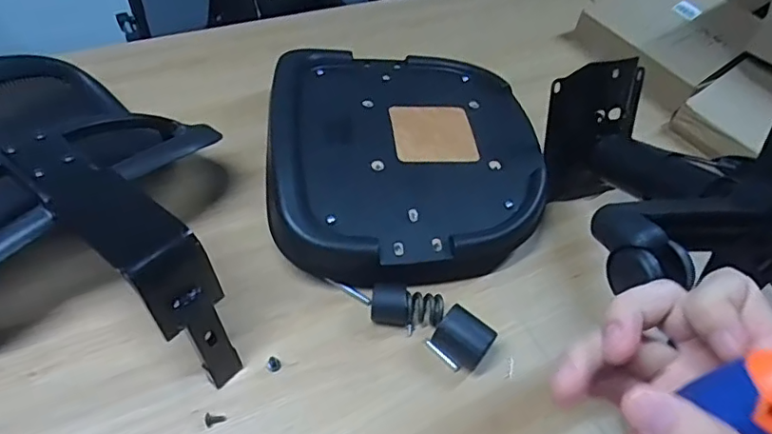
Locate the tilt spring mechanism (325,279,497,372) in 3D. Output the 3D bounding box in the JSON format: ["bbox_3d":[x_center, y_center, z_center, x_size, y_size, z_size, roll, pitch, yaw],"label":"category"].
[{"bbox_3d":[0.028,0.121,0.698,0.218,0.056,0.066,23,50,13],"label":"tilt spring mechanism"}]

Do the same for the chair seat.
[{"bbox_3d":[0.023,-0.103,0.849,0.397,0.107,0.440,-3,50,-10],"label":"chair seat"}]

